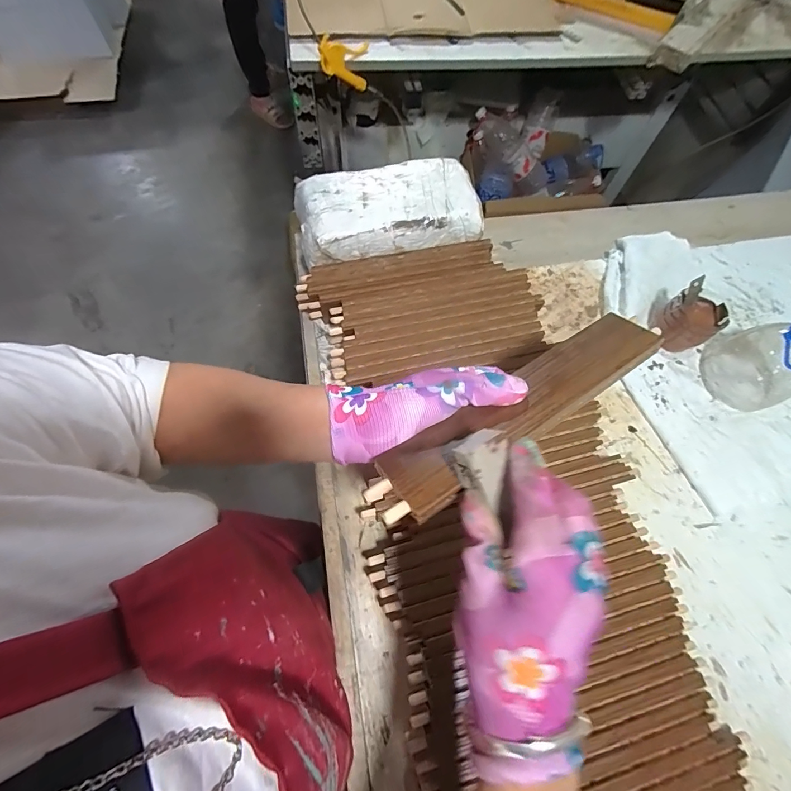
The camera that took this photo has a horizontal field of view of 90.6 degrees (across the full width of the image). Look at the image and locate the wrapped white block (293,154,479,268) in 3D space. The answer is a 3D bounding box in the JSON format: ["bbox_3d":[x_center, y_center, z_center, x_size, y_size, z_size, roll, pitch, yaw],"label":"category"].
[{"bbox_3d":[-0.011,-0.255,0.537,0.240,0.054,0.110,-12,68,-8],"label":"wrapped white block"}]

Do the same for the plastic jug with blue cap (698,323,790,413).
[{"bbox_3d":[0.466,-0.046,0.482,0.084,0.127,0.099,-20,70,-10],"label":"plastic jug with blue cap"}]

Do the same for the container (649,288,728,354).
[{"bbox_3d":[0.395,-0.099,0.536,0.077,0.063,0.070,-35,73,-15],"label":"container"}]

